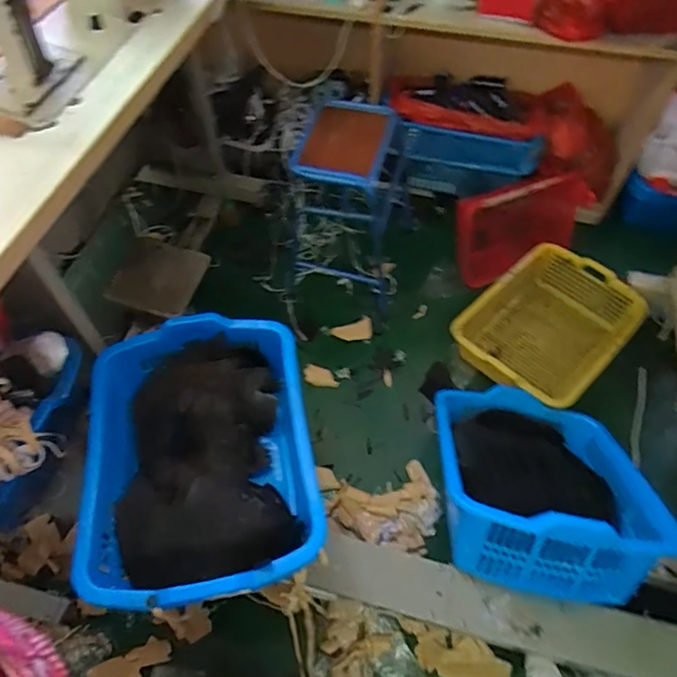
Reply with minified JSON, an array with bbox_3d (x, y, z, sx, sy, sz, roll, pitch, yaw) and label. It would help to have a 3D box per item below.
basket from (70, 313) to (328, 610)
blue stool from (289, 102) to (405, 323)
[{"bbox_3d":[-0.270,0.228,1.015,0.392,0.189,0.530,-9,58,-6],"label":"basket"},{"bbox_3d":[0.007,-0.376,1.512,0.324,0.488,0.384,7,57,4],"label":"blue stool"}]

